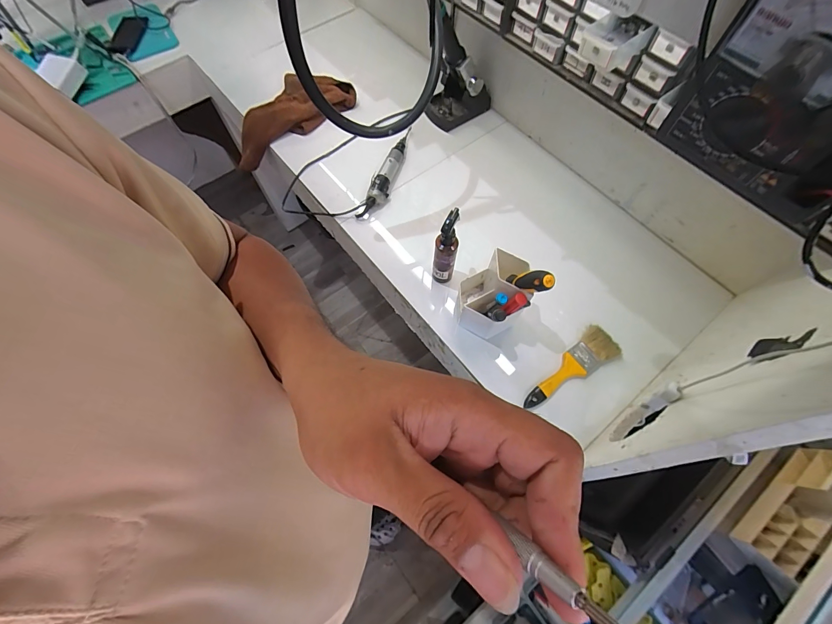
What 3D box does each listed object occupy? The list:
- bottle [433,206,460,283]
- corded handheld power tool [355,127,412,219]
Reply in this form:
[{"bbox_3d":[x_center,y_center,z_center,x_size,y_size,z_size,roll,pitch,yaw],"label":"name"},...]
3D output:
[{"bbox_3d":[0.049,-0.102,0.602,0.036,0.174,0.035,4,67,2],"label":"bottle"},{"bbox_3d":[-0.053,-0.298,0.775,0.045,0.046,0.247,23,69,10],"label":"corded handheld power tool"}]

